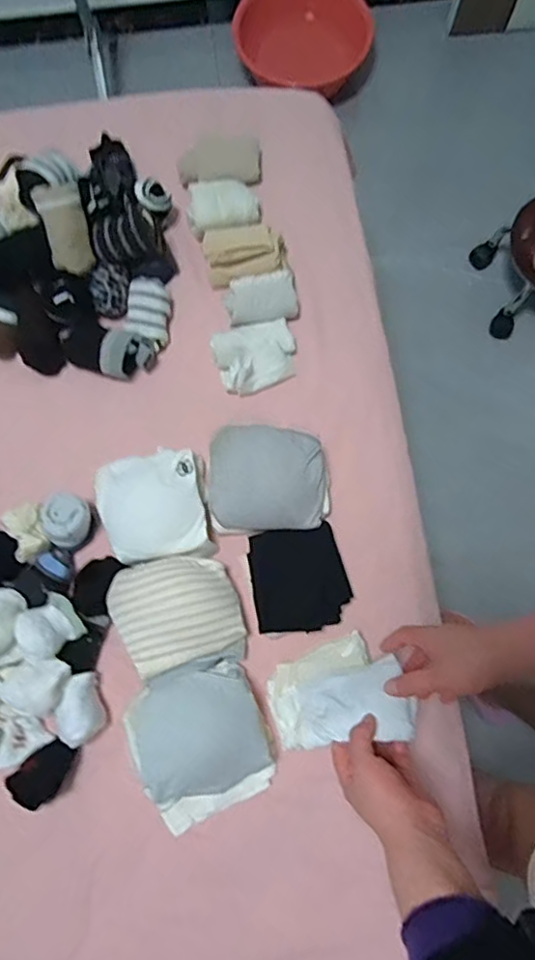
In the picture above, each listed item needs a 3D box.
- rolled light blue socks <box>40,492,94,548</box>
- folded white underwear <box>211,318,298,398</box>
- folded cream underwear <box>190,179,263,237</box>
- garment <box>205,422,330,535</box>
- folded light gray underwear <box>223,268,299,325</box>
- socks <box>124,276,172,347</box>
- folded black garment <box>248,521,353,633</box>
[{"bbox_3d":[-0.246,0.050,0.686,0.054,0.056,0.068,16,79,5],"label":"rolled light blue socks"},{"bbox_3d":[-0.017,-0.169,0.748,0.111,0.030,0.095,-11,78,-1],"label":"folded white underwear"},{"bbox_3d":[-0.063,-0.388,0.792,0.104,0.035,0.076,-12,78,-1],"label":"folded cream underwear"},{"bbox_3d":[0.000,-0.001,0.686,0.153,0.068,0.127,-1,78,1],"label":"garment"},{"bbox_3d":[-0.008,-0.247,0.760,0.096,0.029,0.058,-14,78,-2],"label":"folded light gray underwear"},{"bbox_3d":[-0.162,-0.232,0.754,0.058,0.038,0.088,6,78,2],"label":"socks"},{"bbox_3d":[0.040,0.121,0.686,0.116,0.032,0.122,-8,78,-1],"label":"folded black garment"}]

